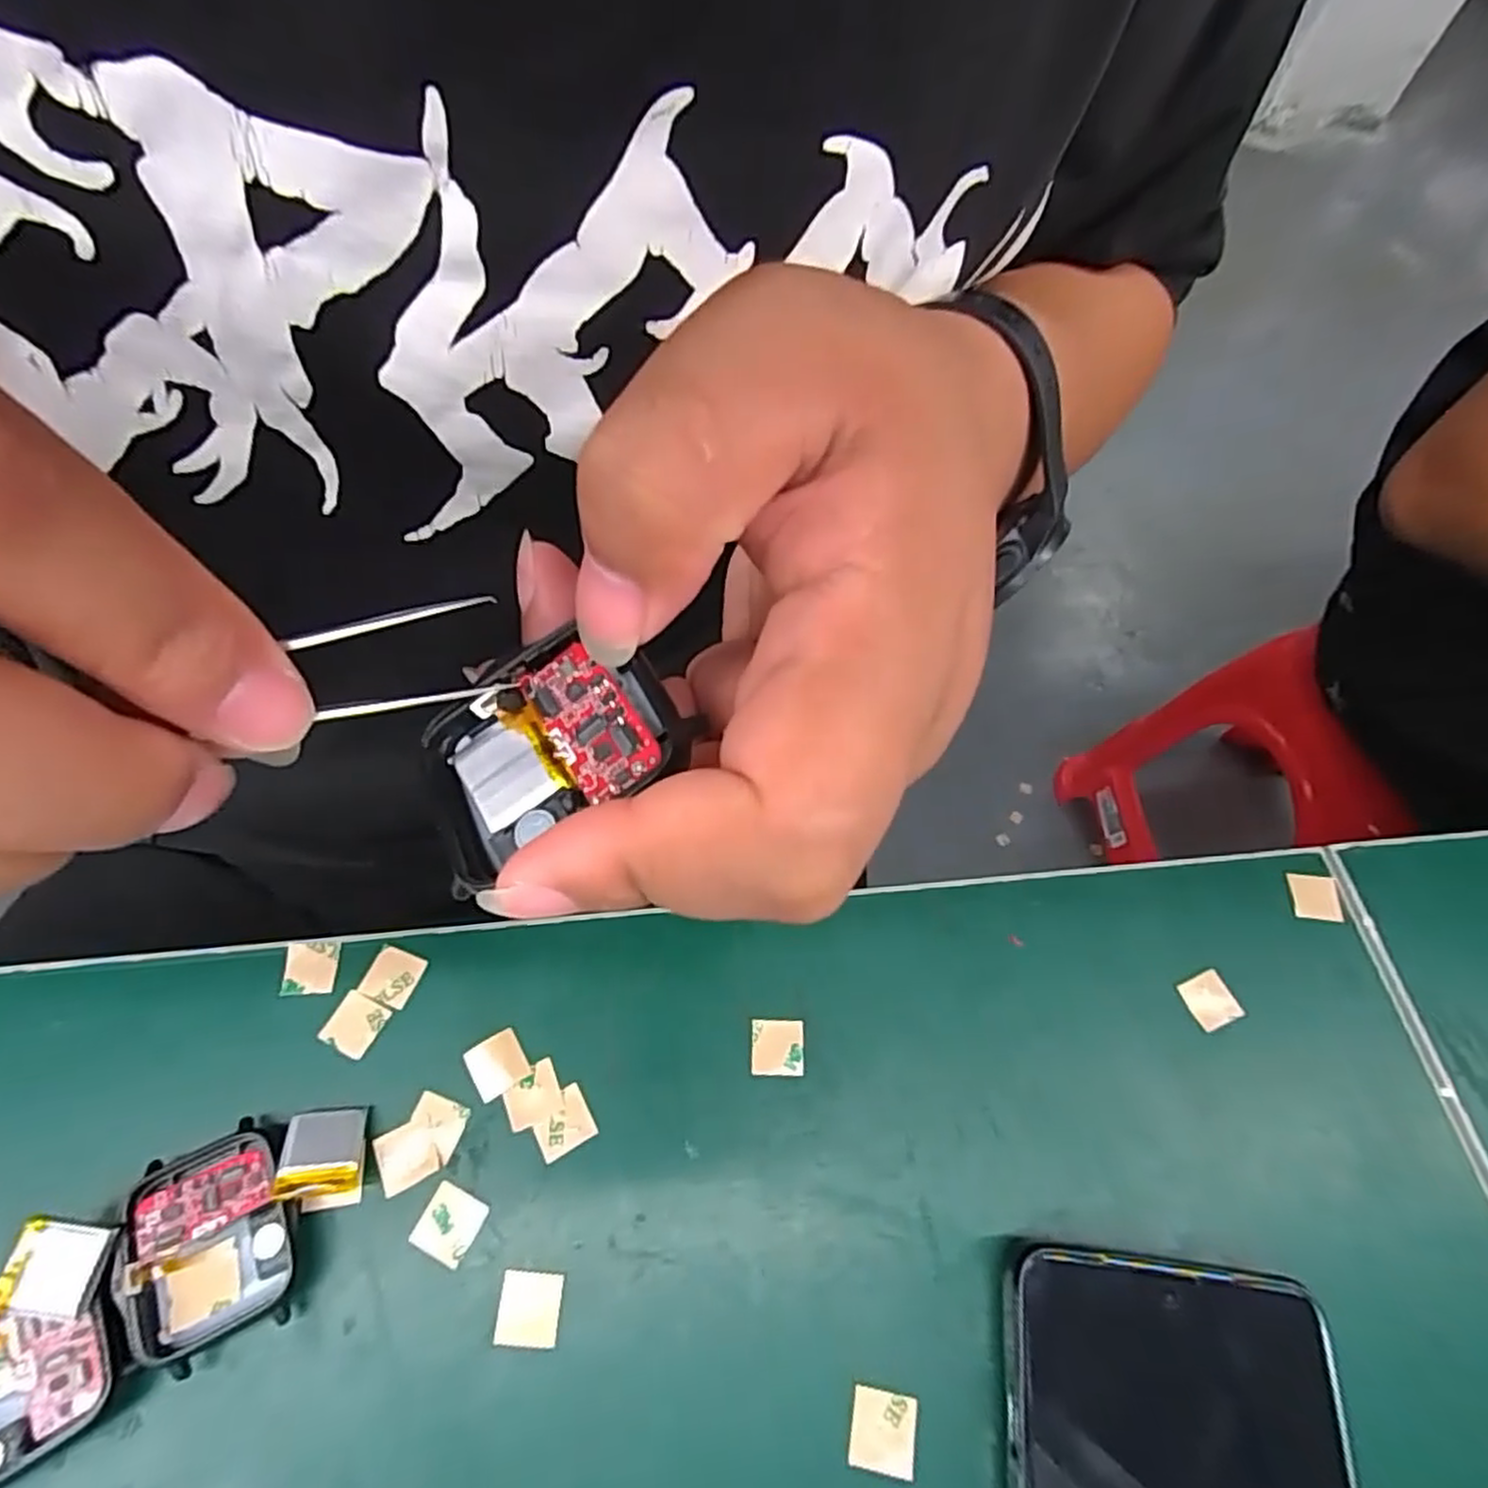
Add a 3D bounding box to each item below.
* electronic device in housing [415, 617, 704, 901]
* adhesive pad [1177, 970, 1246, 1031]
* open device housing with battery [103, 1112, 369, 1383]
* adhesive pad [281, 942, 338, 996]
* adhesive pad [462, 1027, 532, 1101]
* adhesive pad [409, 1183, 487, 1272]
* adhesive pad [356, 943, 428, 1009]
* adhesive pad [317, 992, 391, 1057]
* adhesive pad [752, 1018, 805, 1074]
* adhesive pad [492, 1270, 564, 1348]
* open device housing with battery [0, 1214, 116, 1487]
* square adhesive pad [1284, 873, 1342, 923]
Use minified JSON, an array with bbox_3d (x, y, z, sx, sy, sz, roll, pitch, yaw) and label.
[{"bbox_3d":[-0.034,0.001,0.128,0.046,0.011,0.032,-30,66,7],"label":"electronic device in housing"},{"bbox_3d":[0.146,0.080,0.233,0.014,0.004,0.015,-19,65,-13],"label":"adhesive pad"},{"bbox_3d":[-0.126,0.122,0.191,0.055,0.012,0.045,-22,65,-14],"label":"open device housing with battery"},{"bbox_3d":[-0.132,0.067,0.225,0.015,0.004,0.015,-3,62,-5],"label":"adhesive pad"},{"bbox_3d":[-0.072,0.092,0.215,0.015,0.004,0.016,-28,67,-17],"label":"adhesive pad"},{"bbox_3d":[-0.078,0.126,0.196,0.015,0.004,0.015,26,64,10],"label":"adhesive pad"},{"bbox_3d":[-0.107,0.071,0.226,0.015,0.004,0.016,22,63,6],"label":"adhesive pad"},{"bbox_3d":[-0.115,0.082,0.219,0.015,0.004,0.015,24,64,10],"label":"adhesive pad"},{"bbox_3d":[0.010,0.090,0.221,0.015,0.004,0.015,2,62,-2],"label":"adhesive pad"},{"bbox_3d":[-0.055,0.143,0.188,0.016,0.004,0.015,4,62,-1],"label":"adhesive pad"},{"bbox_3d":[-0.171,0.143,0.175,0.047,0.017,0.047,-24,66,-15],"label":"open device housing with battery"},{"bbox_3d":[0.193,0.052,0.252,0.015,0.005,0.015,7,62,1],"label":"square adhesive pad"}]

